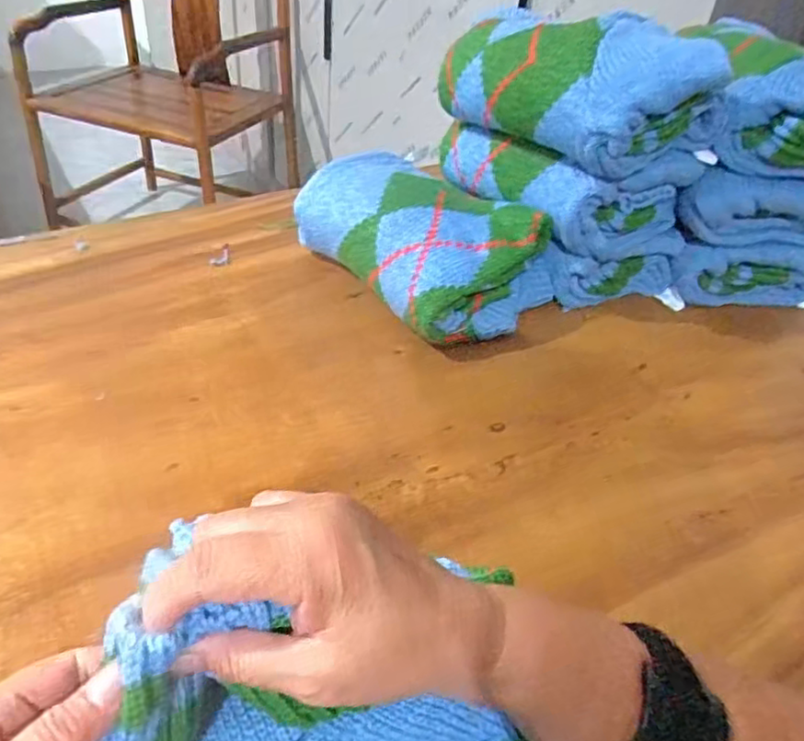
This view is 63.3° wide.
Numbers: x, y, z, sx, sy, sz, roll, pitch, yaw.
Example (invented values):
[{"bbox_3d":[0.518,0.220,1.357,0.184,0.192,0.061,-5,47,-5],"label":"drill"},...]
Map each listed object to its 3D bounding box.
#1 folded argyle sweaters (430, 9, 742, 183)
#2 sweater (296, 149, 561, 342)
[{"bbox_3d":[0.170,-0.284,0.632,0.148,0.101,0.248,-20,45,-28],"label":"folded argyle sweaters"},{"bbox_3d":[0.017,-0.138,0.690,0.163,0.094,0.265,-23,47,-31],"label":"sweater"}]

